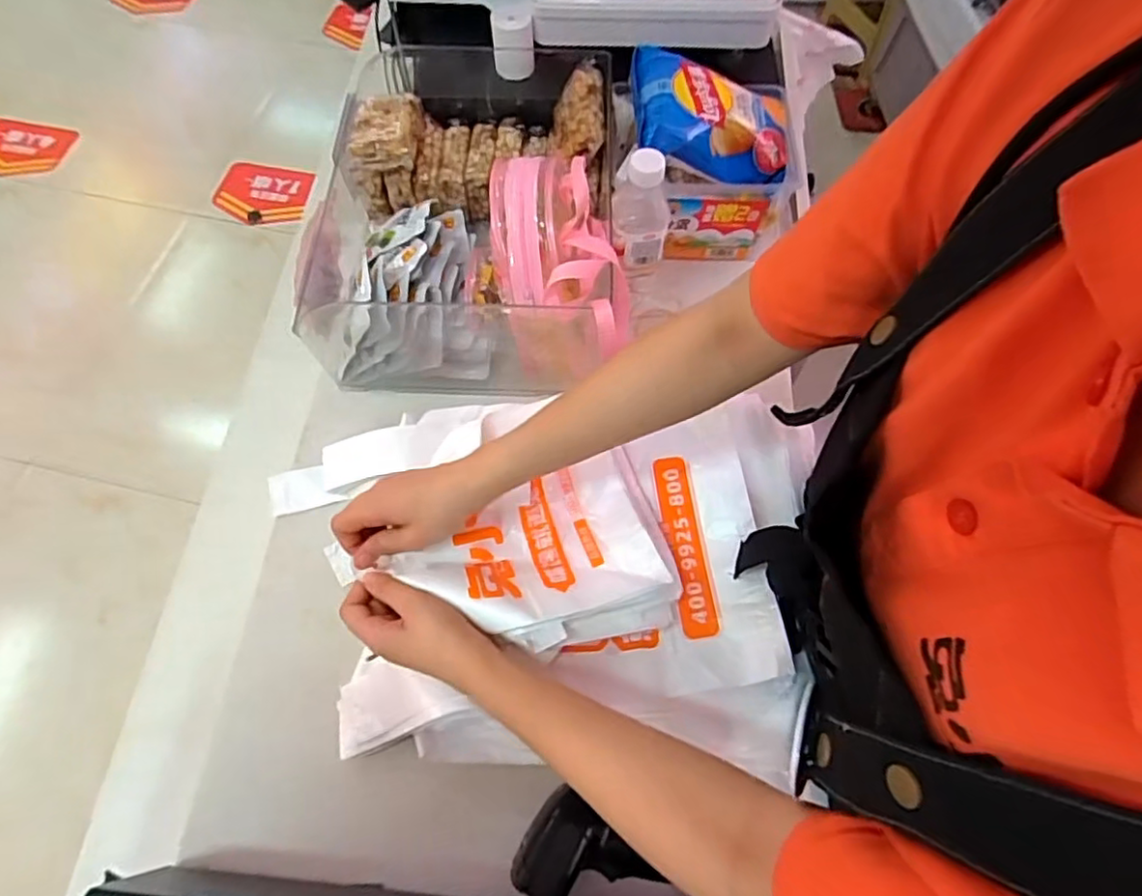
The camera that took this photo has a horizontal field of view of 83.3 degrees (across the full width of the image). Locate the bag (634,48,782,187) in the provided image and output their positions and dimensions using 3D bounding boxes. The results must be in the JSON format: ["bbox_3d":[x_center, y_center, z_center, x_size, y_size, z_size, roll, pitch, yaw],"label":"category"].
[{"bbox_3d":[0.141,-0.325,0.633,0.167,0.050,0.110,9,85,-17],"label":"bag"}]

